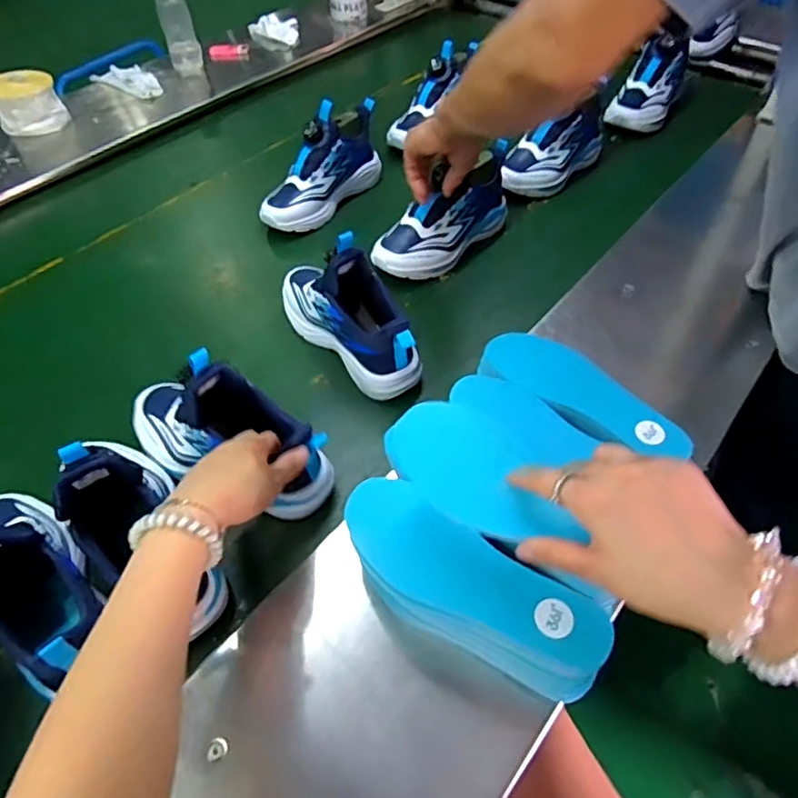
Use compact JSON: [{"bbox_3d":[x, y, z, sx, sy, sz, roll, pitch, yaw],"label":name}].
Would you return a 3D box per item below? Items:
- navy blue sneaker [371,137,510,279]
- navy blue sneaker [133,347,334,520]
[{"bbox_3d":[0.059,-0.245,0.803,0.242,0.099,0.074,-38,62,-23],"label":"navy blue sneaker"},{"bbox_3d":[-0.175,0.025,0.556,0.223,0.141,0.078,17,57,13],"label":"navy blue sneaker"}]

